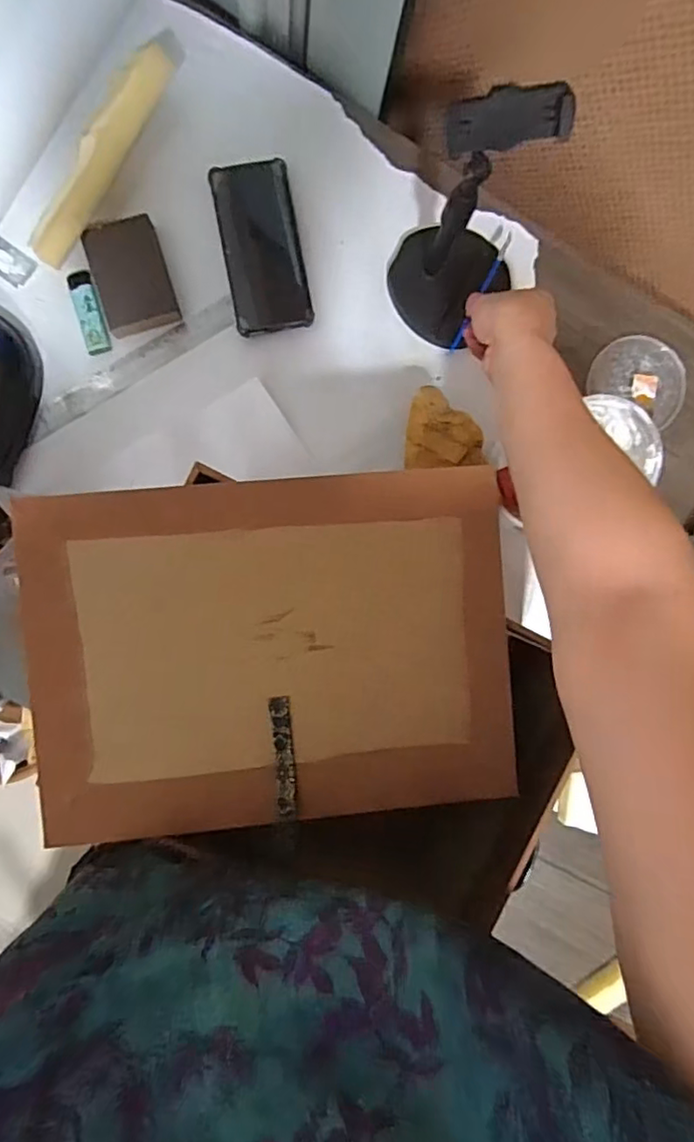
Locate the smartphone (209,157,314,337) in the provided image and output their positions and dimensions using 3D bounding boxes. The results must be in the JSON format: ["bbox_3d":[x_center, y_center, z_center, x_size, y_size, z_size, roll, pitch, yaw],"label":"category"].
[{"bbox_3d":[-0.087,-0.332,0.598,0.077,0.007,0.165,-11,92,-4],"label":"smartphone"}]

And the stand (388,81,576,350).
[{"bbox_3d":[0.112,-0.306,0.495,0.106,0.252,0.111,31,89,-5],"label":"stand"}]

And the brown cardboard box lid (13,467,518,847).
[{"bbox_3d":[-0.052,0.058,0.416,0.327,0.018,0.241,-4,92,-5],"label":"brown cardboard box lid"}]

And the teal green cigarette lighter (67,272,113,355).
[{"bbox_3d":[-0.262,-0.263,0.591,0.025,0.010,0.081,-14,93,-4],"label":"teal green cigarette lighter"}]

